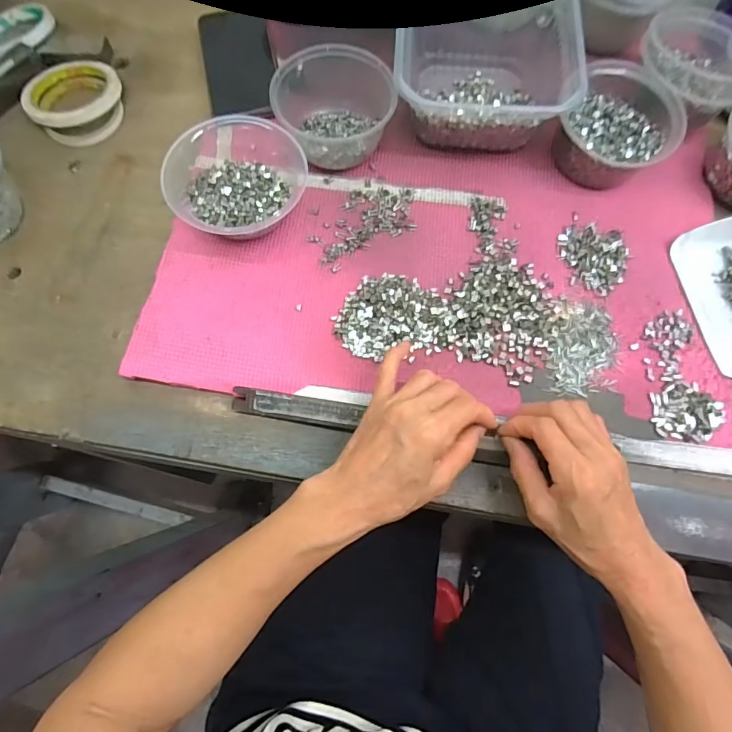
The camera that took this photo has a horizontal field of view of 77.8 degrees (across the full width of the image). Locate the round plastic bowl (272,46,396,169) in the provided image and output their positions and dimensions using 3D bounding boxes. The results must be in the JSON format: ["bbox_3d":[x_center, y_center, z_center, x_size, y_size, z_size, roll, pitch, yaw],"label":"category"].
[{"bbox_3d":[-0.030,-0.256,0.446,0.111,0.059,0.120,1,71,-2],"label":"round plastic bowl"}]

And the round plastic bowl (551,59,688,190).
[{"bbox_3d":[0.247,-0.232,0.443,0.101,0.066,0.108,33,73,9],"label":"round plastic bowl"}]

